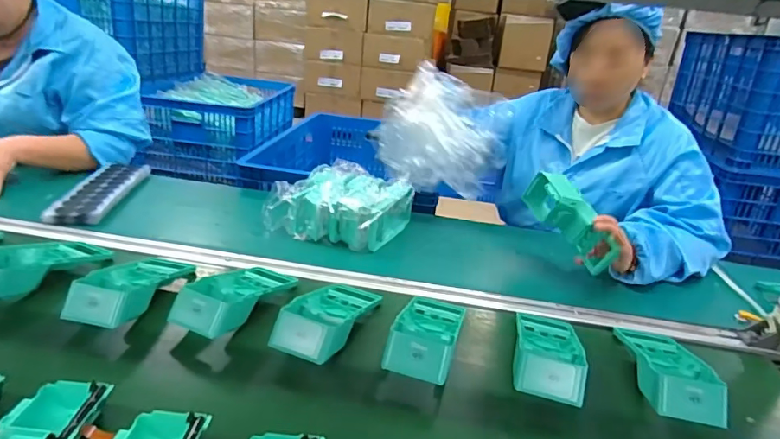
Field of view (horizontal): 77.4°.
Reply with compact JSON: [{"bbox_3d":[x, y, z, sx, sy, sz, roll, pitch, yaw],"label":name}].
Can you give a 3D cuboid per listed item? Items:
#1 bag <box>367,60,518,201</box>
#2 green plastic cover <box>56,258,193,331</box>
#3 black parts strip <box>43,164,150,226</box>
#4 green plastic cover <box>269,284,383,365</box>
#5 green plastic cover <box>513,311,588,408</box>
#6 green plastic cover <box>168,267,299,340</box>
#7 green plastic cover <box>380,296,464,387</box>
[{"bbox_3d":[0.107,-0.176,1.009,0.209,0.223,0.188,-1,26,-16],"label":"bag"},{"bbox_3d":[-0.363,0.087,0.680,0.098,0.055,0.190,9,25,7],"label":"green plastic cover"},{"bbox_3d":[-0.571,-0.061,0.978,0.103,0.030,0.275,2,25,-8],"label":"black parts strip"},{"bbox_3d":[-0.085,0.133,0.661,0.104,0.040,0.185,11,12,11],"label":"green plastic cover"},{"bbox_3d":[0.209,0.166,0.645,0.086,0.047,0.191,12,25,13],"label":"green plastic cover"},{"bbox_3d":[-0.215,0.099,0.685,0.091,0.053,0.195,15,26,18],"label":"green plastic cover"},{"bbox_3d":[0.051,0.152,0.651,0.088,0.044,0.177,10,12,9],"label":"green plastic cover"}]

